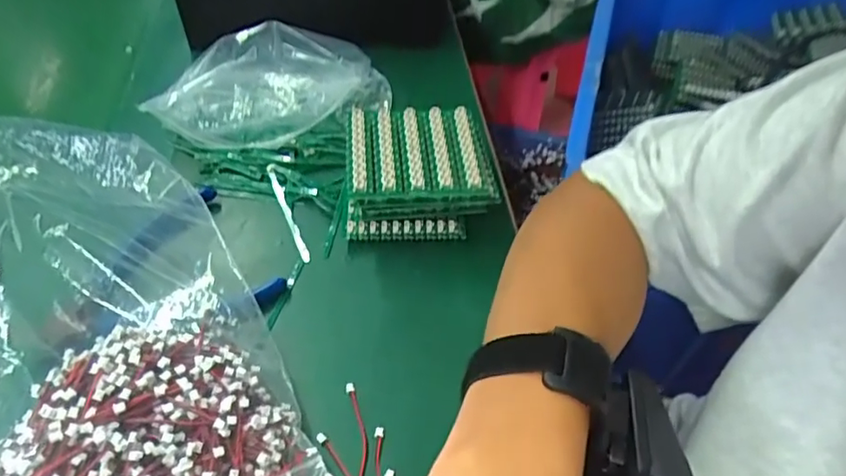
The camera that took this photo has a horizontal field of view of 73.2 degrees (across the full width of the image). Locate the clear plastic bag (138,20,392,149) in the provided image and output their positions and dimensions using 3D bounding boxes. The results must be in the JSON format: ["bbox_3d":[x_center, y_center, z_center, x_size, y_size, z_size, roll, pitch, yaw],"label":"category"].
[{"bbox_3d":[-0.113,-0.115,0.437,0.181,0.057,0.075,-18,53,-15],"label":"clear plastic bag"}]

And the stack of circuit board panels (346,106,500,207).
[{"bbox_3d":[-0.002,-0.047,0.392,0.096,0.047,0.078,-4,51,-4],"label":"stack of circuit board panels"}]

